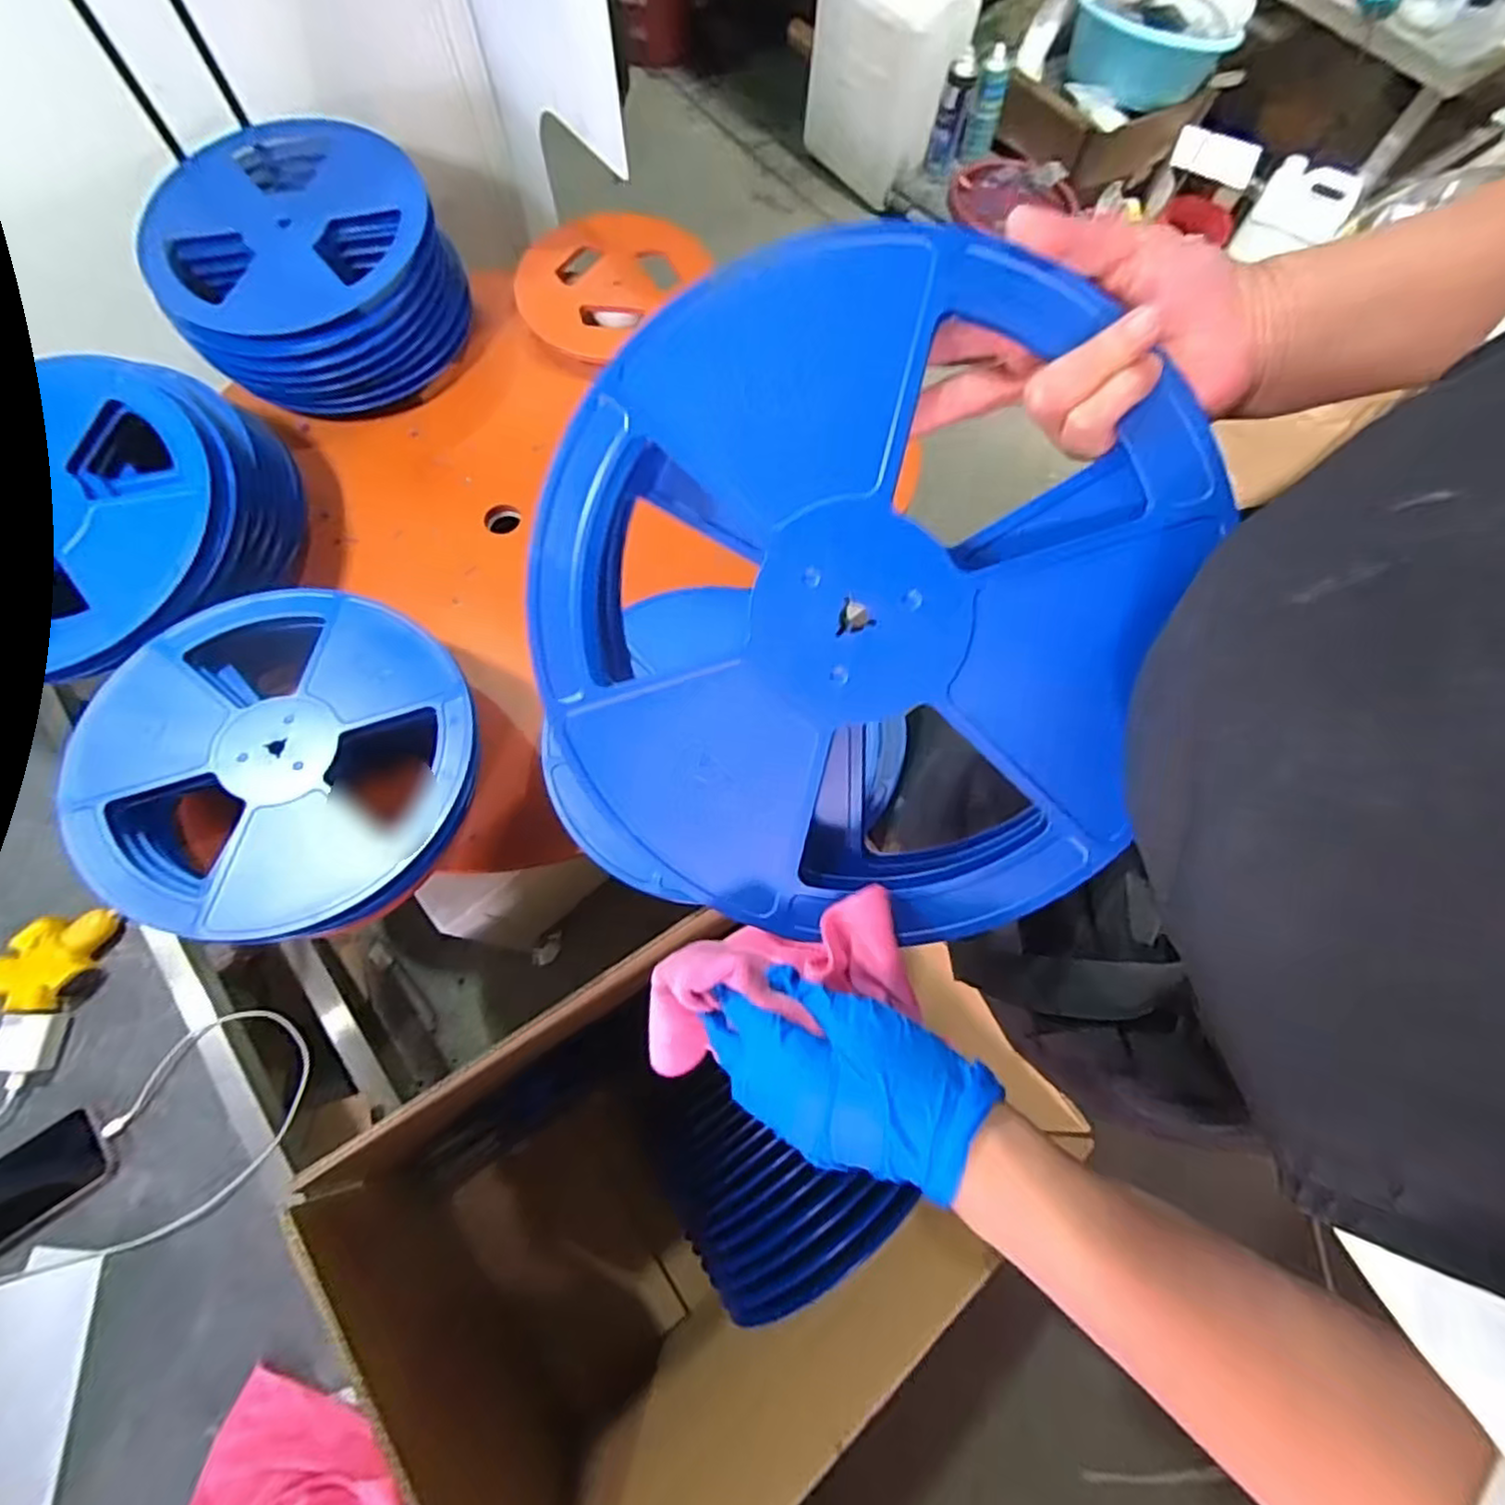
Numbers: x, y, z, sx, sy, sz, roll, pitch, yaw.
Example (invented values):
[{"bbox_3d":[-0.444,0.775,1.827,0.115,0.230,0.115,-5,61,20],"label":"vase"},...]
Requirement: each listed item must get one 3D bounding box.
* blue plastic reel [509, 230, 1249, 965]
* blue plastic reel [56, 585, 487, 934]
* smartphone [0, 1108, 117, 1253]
[{"bbox_3d":[0.040,-0.068,0.333,0.287,0.032,0.303,14,102,8],"label":"blue plastic reel"},{"bbox_3d":[-0.421,-0.002,0.617,0.332,0.039,0.322,17,71,3],"label":"blue plastic reel"},{"bbox_3d":[-0.703,0.422,0.655,0.166,0.005,0.079,-35,76,-13],"label":"smartphone"}]

